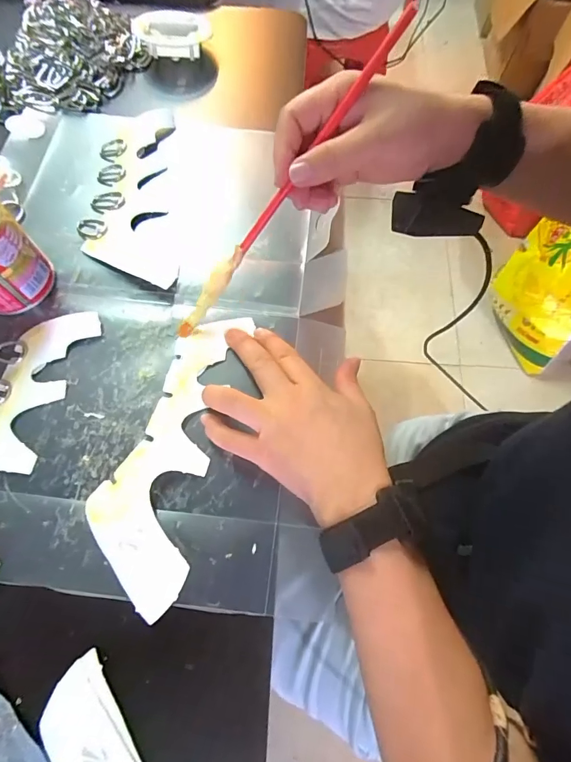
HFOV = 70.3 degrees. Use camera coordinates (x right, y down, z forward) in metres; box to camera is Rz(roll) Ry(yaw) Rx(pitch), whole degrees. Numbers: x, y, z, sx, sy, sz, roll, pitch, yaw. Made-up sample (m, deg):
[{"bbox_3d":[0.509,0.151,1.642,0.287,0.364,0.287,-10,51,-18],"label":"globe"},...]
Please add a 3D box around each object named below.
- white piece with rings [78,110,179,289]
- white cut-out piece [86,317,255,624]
[{"bbox_3d":[-0.146,-0.174,0.379,0.080,0.011,0.206,-5,68,-5],"label":"white piece with rings"},{"bbox_3d":[-0.085,0.042,0.294,0.071,0.010,0.211,11,64,2],"label":"white cut-out piece"}]

